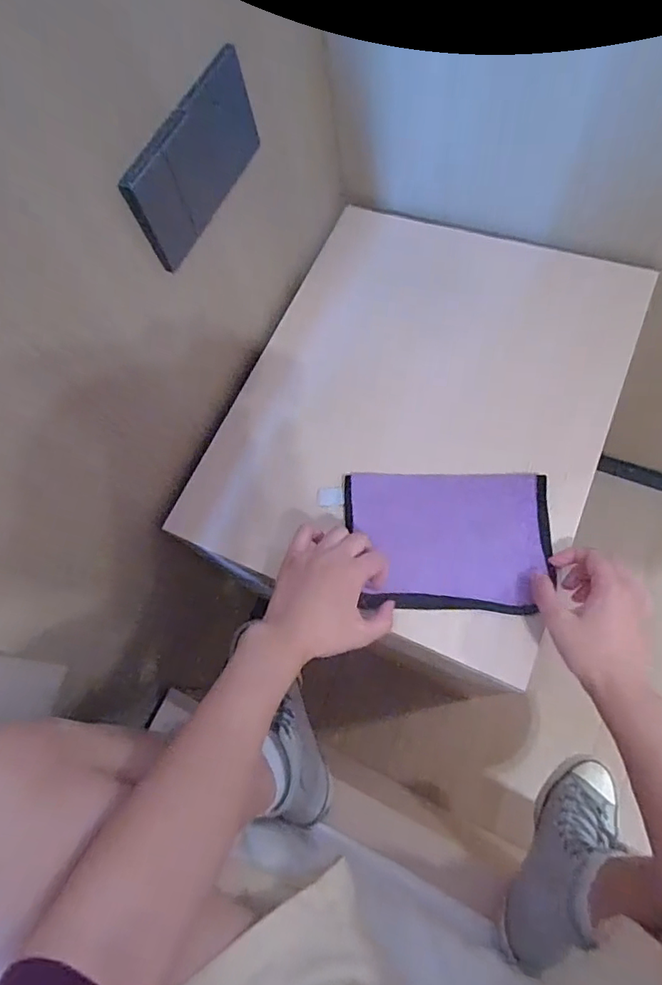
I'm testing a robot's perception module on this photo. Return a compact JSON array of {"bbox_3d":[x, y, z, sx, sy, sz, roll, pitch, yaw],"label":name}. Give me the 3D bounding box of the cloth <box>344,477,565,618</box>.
[{"bbox_3d":[0.115,0.046,0.524,0.196,0.025,0.134,2,69,3],"label":"cloth"}]

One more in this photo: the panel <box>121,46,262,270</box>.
[{"bbox_3d":[-0.113,-0.279,0.449,0.011,0.091,0.168,24,72,11],"label":"panel"}]

